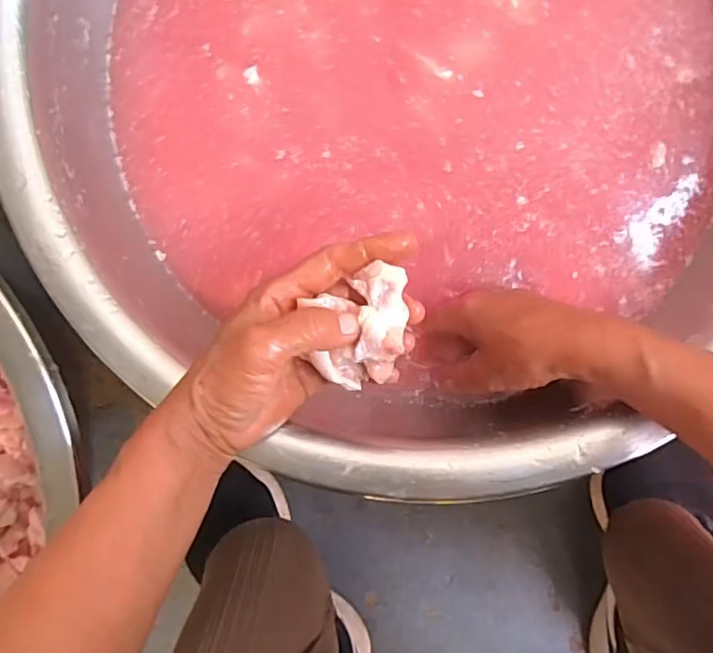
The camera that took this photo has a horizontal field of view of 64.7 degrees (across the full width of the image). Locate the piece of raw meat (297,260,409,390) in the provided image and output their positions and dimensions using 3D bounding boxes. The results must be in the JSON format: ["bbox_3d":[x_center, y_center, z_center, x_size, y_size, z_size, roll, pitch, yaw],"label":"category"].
[{"bbox_3d":[0.002,0.002,0.306,0.054,0.037,0.066,-7,95,4],"label":"piece of raw meat"}]

